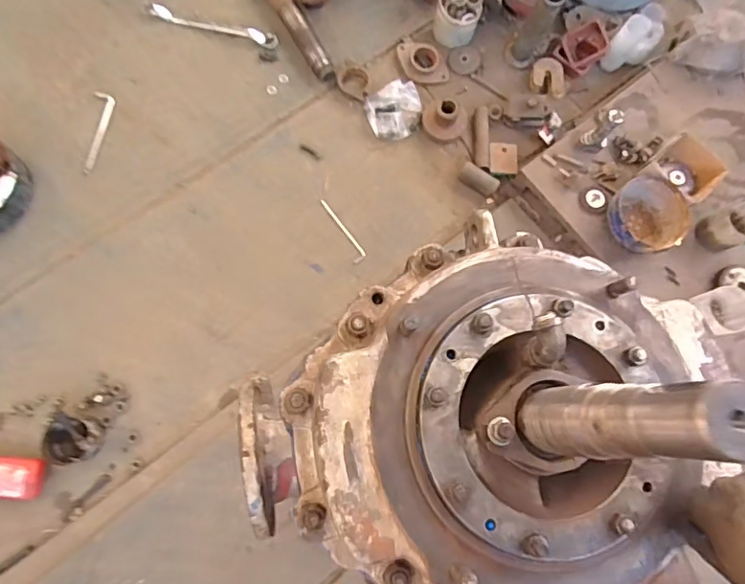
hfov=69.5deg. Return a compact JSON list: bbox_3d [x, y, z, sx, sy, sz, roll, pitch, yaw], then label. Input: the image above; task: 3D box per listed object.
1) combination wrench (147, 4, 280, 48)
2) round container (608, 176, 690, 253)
[{"bbox_3d":[-0.440,-0.737,1.484,0.368,0.022,0.053,16,77,1],"label":"combination wrench"},{"bbox_3d":[0.641,-0.181,1.273,0.164,0.074,0.176,1,77,-3],"label":"round container"}]

